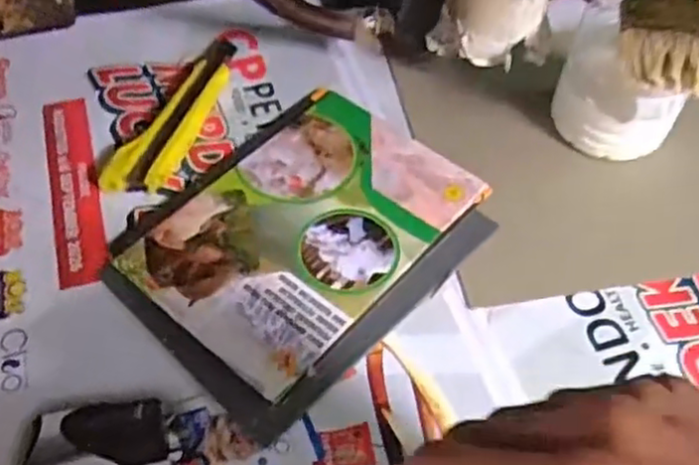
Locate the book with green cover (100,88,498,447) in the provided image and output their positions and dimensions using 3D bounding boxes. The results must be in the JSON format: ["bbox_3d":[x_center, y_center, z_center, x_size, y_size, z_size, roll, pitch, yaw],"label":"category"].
[{"bbox_3d":[-0.030,0.002,0.456,0.175,0.007,0.226,36,61,22],"label":"book with green cover"}]

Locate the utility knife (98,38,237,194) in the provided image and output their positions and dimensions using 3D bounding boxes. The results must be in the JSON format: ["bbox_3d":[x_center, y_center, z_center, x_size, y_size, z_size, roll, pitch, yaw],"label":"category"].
[{"bbox_3d":[-0.127,-0.091,0.518,0.040,0.014,0.164,16,55,9],"label":"utility knife"}]

